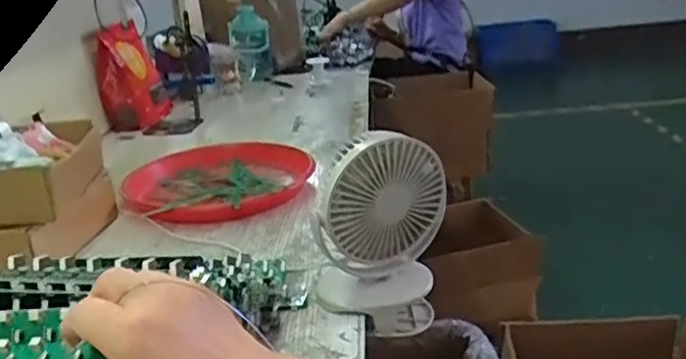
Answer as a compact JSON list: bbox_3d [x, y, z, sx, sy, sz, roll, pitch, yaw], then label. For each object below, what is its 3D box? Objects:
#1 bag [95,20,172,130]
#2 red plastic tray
[{"bbox_3d":[-0.483,-0.230,1.443,0.127,0.235,0.175,-6,20,-7],"label":"bag"},{"bbox_3d":[-0.205,-0.001,1.004,0.285,0.035,0.282,3,22,21],"label":"red plastic tray"}]

